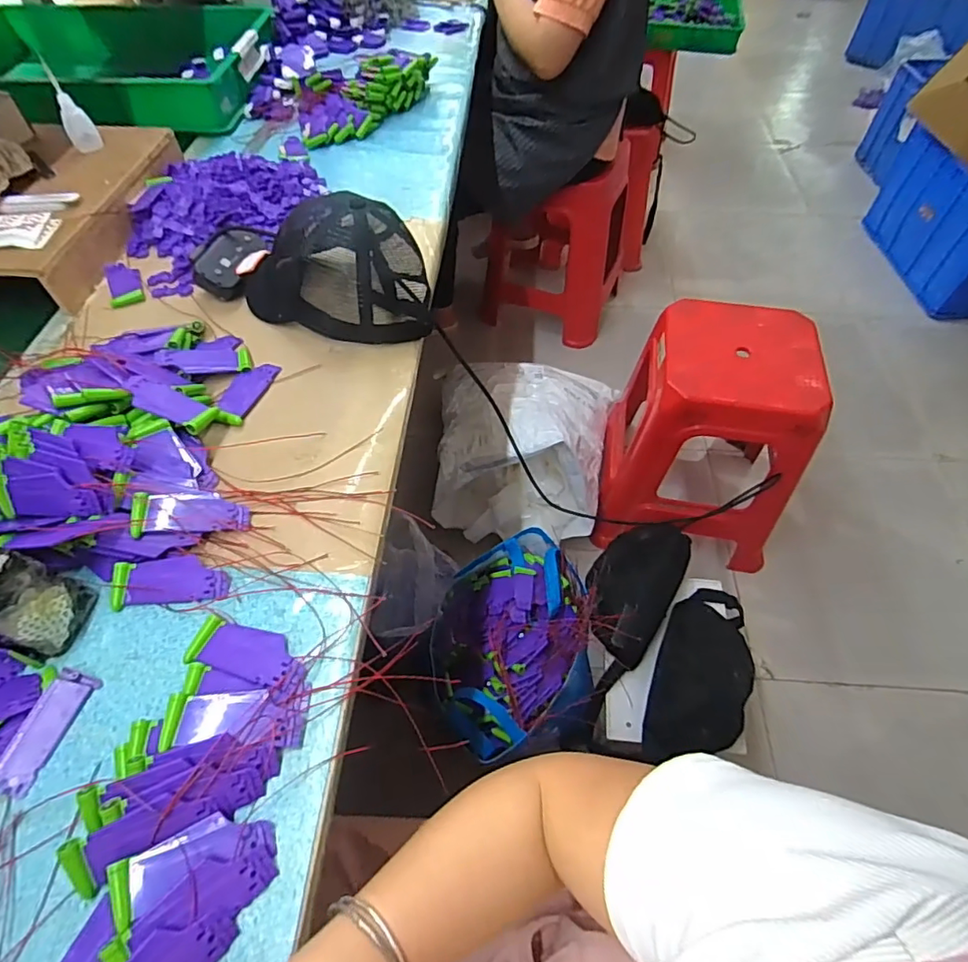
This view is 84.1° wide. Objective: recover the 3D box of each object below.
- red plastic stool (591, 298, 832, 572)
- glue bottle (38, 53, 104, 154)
[{"bbox_3d":[0.467,-0.084,1.165,0.370,0.485,0.336,8,56,6],"label":"red plastic stool"},{"bbox_3d":[-0.550,-0.492,0.713,0.036,0.104,0.036,-29,60,-18],"label":"glue bottle"}]

